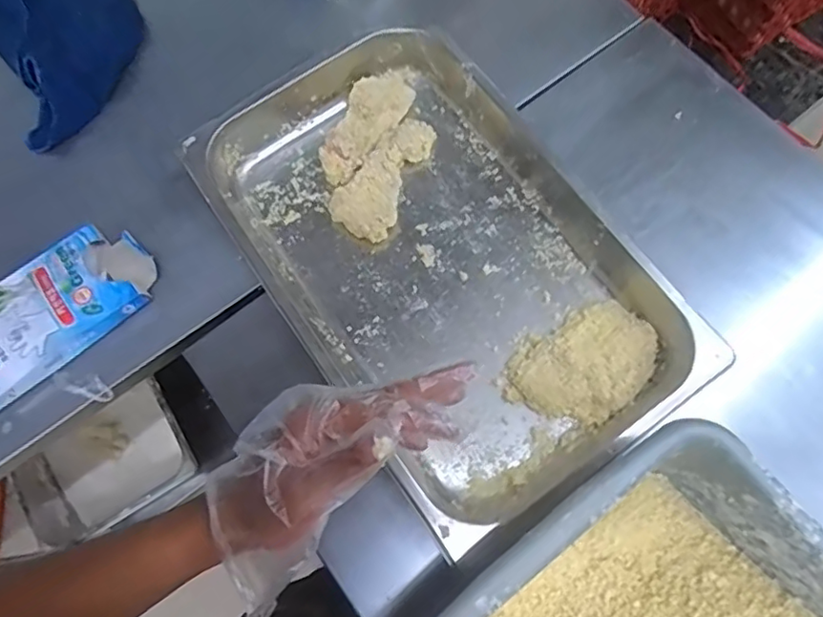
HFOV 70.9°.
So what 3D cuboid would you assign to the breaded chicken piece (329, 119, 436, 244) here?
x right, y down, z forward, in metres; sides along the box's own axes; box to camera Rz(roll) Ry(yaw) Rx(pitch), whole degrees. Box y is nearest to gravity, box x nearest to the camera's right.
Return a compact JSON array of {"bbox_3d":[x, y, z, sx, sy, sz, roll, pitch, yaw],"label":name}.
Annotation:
[{"bbox_3d":[-0.027,-0.150,0.655,0.072,0.029,0.154,30,76,11],"label":"breaded chicken piece"}]

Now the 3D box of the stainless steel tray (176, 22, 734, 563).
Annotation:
[{"bbox_3d":[0.027,-0.056,0.613,0.329,0.064,0.515,-35,74,-9],"label":"stainless steel tray"}]

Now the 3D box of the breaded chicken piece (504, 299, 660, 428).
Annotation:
[{"bbox_3d":[0.174,0.060,0.588,0.153,0.018,0.102,-26,73,-6],"label":"breaded chicken piece"}]

